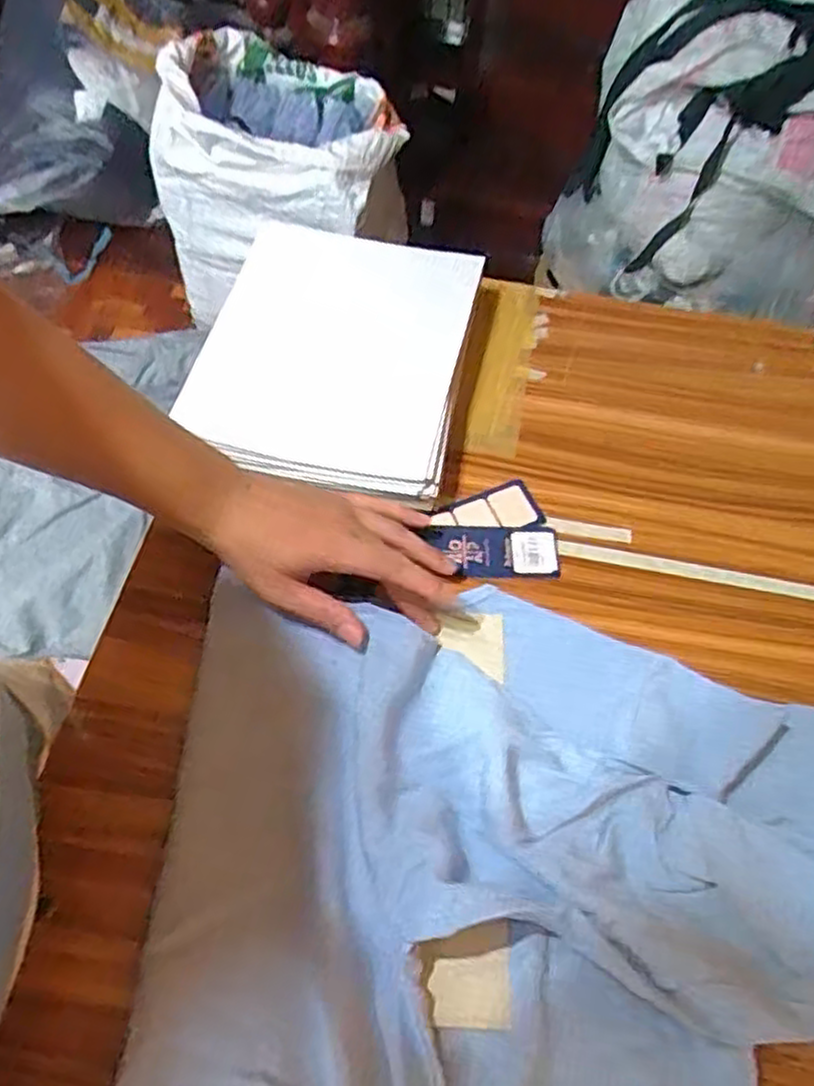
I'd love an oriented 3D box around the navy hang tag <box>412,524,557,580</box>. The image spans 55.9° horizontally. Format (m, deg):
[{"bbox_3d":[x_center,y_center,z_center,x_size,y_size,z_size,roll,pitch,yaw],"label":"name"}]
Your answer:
[{"bbox_3d":[0.065,0.006,0.582,0.099,0.008,0.046,8,57,3],"label":"navy hang tag"}]

